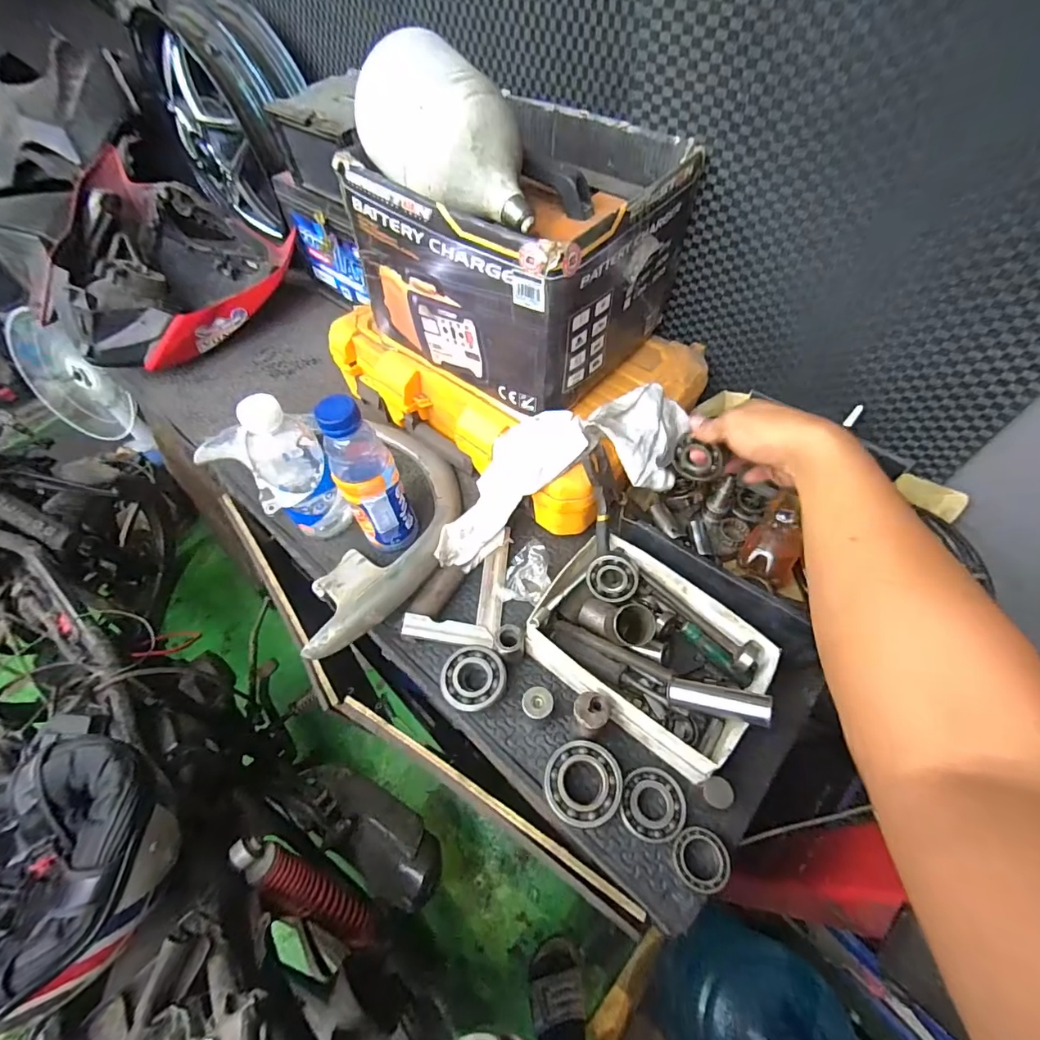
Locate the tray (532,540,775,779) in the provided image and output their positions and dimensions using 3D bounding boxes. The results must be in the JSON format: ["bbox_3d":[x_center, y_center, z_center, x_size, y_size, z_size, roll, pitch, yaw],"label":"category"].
[{"bbox_3d":[0.130,0.128,0.500,0.223,0.070,0.157,33,63,23],"label":"tray"}]

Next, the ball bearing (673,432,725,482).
[{"bbox_3d":[0.185,-0.062,0.515,0.053,0.047,0.011,32,63,22],"label":"ball bearing"}]

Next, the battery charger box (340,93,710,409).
[{"bbox_3d":[0.014,-0.311,0.566,0.268,0.188,0.279,32,63,23],"label":"battery charger box"}]

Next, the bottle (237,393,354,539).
[{"bbox_3d":[-0.262,-0.060,0.568,0.066,0.194,0.072,-35,61,-19],"label":"bottle"}]

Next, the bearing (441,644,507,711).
[{"bbox_3d":[-0.048,0.167,0.511,0.063,0.030,0.063,0,59,0],"label":"bearing"}]

